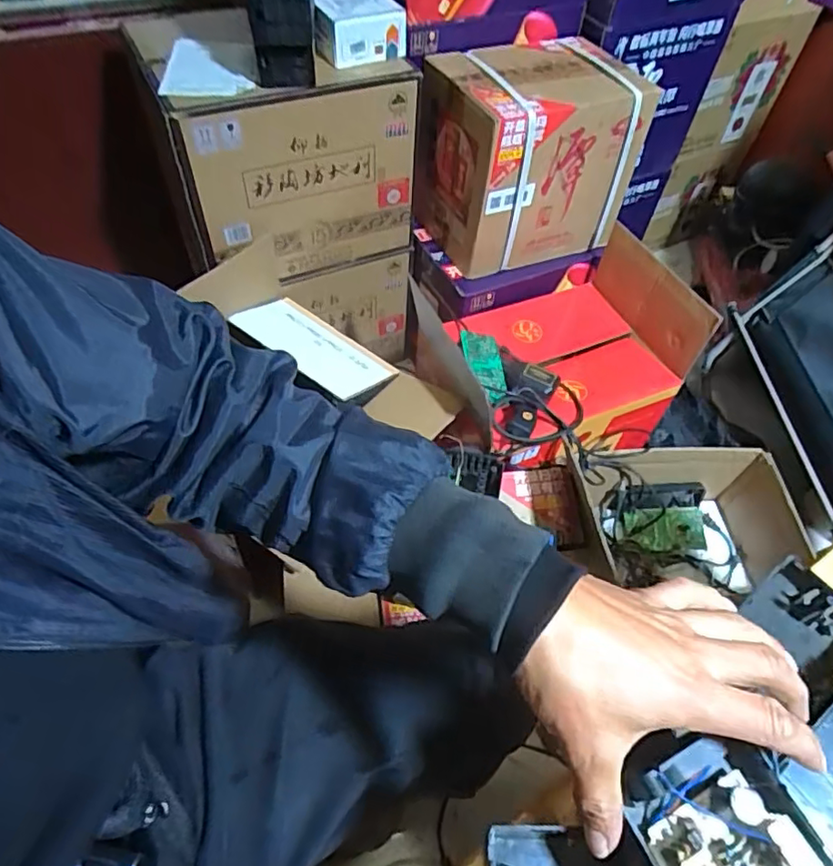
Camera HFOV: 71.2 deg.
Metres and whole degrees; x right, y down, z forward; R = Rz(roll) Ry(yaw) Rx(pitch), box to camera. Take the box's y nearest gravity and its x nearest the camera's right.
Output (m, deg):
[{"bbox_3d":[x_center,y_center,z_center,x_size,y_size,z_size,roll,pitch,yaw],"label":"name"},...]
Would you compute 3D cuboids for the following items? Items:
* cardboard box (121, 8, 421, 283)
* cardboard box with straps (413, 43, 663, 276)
[{"bbox_3d":[-0.240,-0.492,1.014,0.378,0.316,0.298,-24,59,-20],"label":"cardboard box"},{"bbox_3d":[0.198,-0.488,1.036,0.334,0.295,0.222,-19,57,-16],"label":"cardboard box with straps"}]

